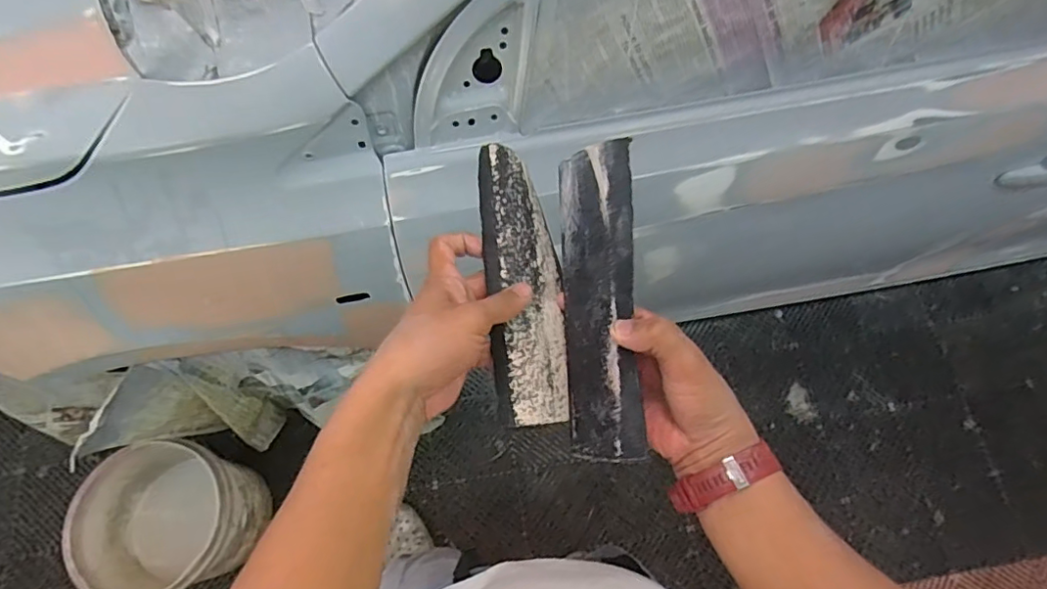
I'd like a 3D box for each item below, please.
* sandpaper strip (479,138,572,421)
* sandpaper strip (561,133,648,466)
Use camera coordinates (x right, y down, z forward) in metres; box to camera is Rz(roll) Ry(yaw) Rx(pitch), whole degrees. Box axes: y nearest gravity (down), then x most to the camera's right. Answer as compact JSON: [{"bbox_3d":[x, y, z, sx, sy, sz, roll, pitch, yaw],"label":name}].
[{"bbox_3d":[0.000,-0.011,0.448,0.059,0.027,0.221,-7,79,-5],"label":"sandpaper strip"},{"bbox_3d":[0.054,0.004,0.422,0.016,0.068,0.227,4,83,-40],"label":"sandpaper strip"}]

